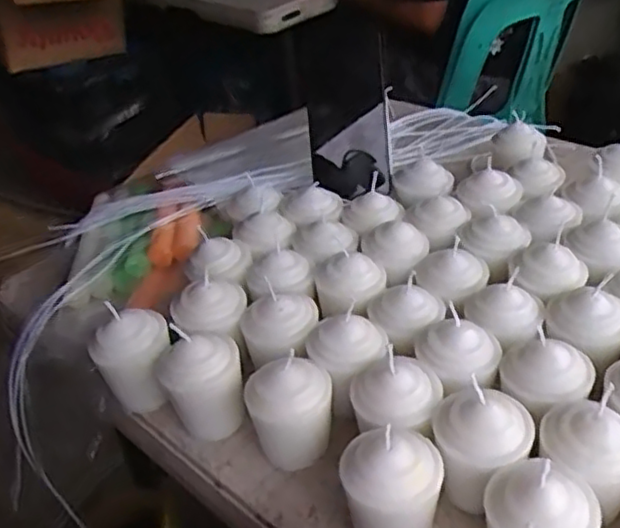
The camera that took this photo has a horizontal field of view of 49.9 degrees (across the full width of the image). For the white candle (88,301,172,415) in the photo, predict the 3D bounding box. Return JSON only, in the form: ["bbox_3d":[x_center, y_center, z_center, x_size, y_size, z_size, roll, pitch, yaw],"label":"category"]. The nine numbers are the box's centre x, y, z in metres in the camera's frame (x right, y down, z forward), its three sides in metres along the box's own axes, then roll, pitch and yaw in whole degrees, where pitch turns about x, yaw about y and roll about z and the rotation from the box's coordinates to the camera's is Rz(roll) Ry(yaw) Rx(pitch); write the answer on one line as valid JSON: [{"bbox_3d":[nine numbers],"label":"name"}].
[{"bbox_3d":[-0.130,0.070,0.504,0.056,0.080,0.047,-4,36,5],"label":"white candle"}]

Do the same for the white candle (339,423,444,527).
[{"bbox_3d":[0.047,0.133,0.394,0.059,0.073,0.055,-10,36,-3],"label":"white candle"}]

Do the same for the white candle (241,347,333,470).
[{"bbox_3d":[-0.013,0.097,0.452,0.055,0.072,0.045,-11,36,-5],"label":"white candle"}]

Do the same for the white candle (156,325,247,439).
[{"bbox_3d":[-0.077,0.084,0.480,0.057,0.074,0.052,-16,36,-11],"label":"white candle"}]

